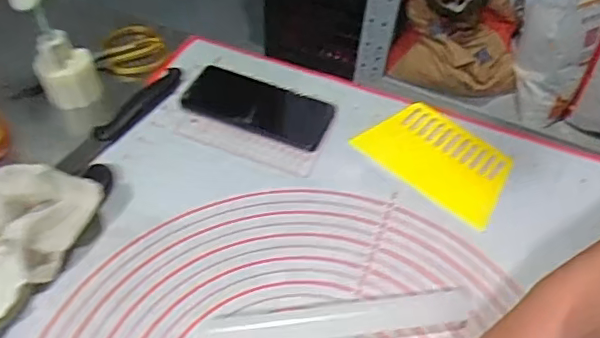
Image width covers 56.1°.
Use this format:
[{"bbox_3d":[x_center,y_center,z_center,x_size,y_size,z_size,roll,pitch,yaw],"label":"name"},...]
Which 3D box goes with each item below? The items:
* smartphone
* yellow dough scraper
[{"bbox_3d":[-0.046,-0.071,0.622,0.161,0.012,0.074,18,52,9],"label":"smartphone"},{"bbox_3d":[0.148,-0.015,0.596,0.150,0.007,0.112,35,57,21],"label":"yellow dough scraper"}]

